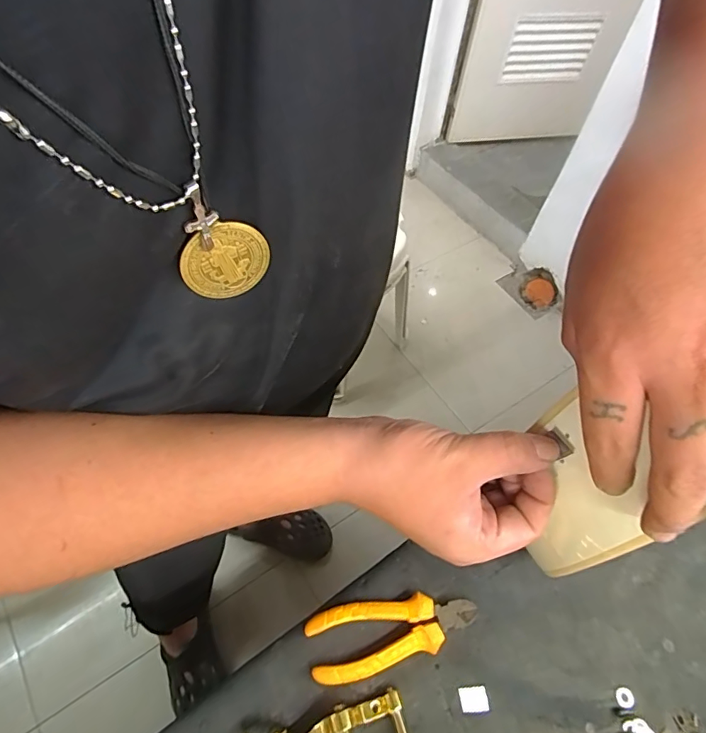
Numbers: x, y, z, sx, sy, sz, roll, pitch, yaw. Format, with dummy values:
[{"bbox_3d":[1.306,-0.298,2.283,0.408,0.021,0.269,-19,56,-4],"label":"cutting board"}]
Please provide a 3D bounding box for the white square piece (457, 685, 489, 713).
[{"bbox_3d":[0.106,0.293,0.417,0.025,0.004,0.019,-2,58,-5],"label":"white square piece"}]

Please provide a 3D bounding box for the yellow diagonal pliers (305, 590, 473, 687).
[{"bbox_3d":[0.036,0.241,0.435,0.152,0.026,0.056,-11,59,-11],"label":"yellow diagonal pliers"}]

